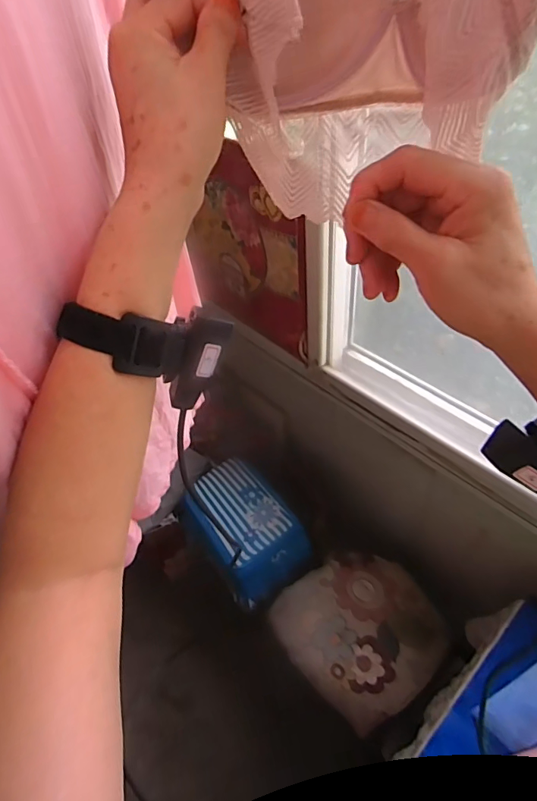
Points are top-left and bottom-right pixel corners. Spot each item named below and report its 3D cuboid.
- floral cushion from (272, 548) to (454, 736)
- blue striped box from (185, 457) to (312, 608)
[{"bbox_3d":[0.223,0.555,1.134,0.367,0.091,0.341,-27,52,-17],"label":"floral cushion"},{"bbox_3d":[-0.069,0.362,1.292,0.241,0.172,0.329,-31,53,-21],"label":"blue striped box"}]

